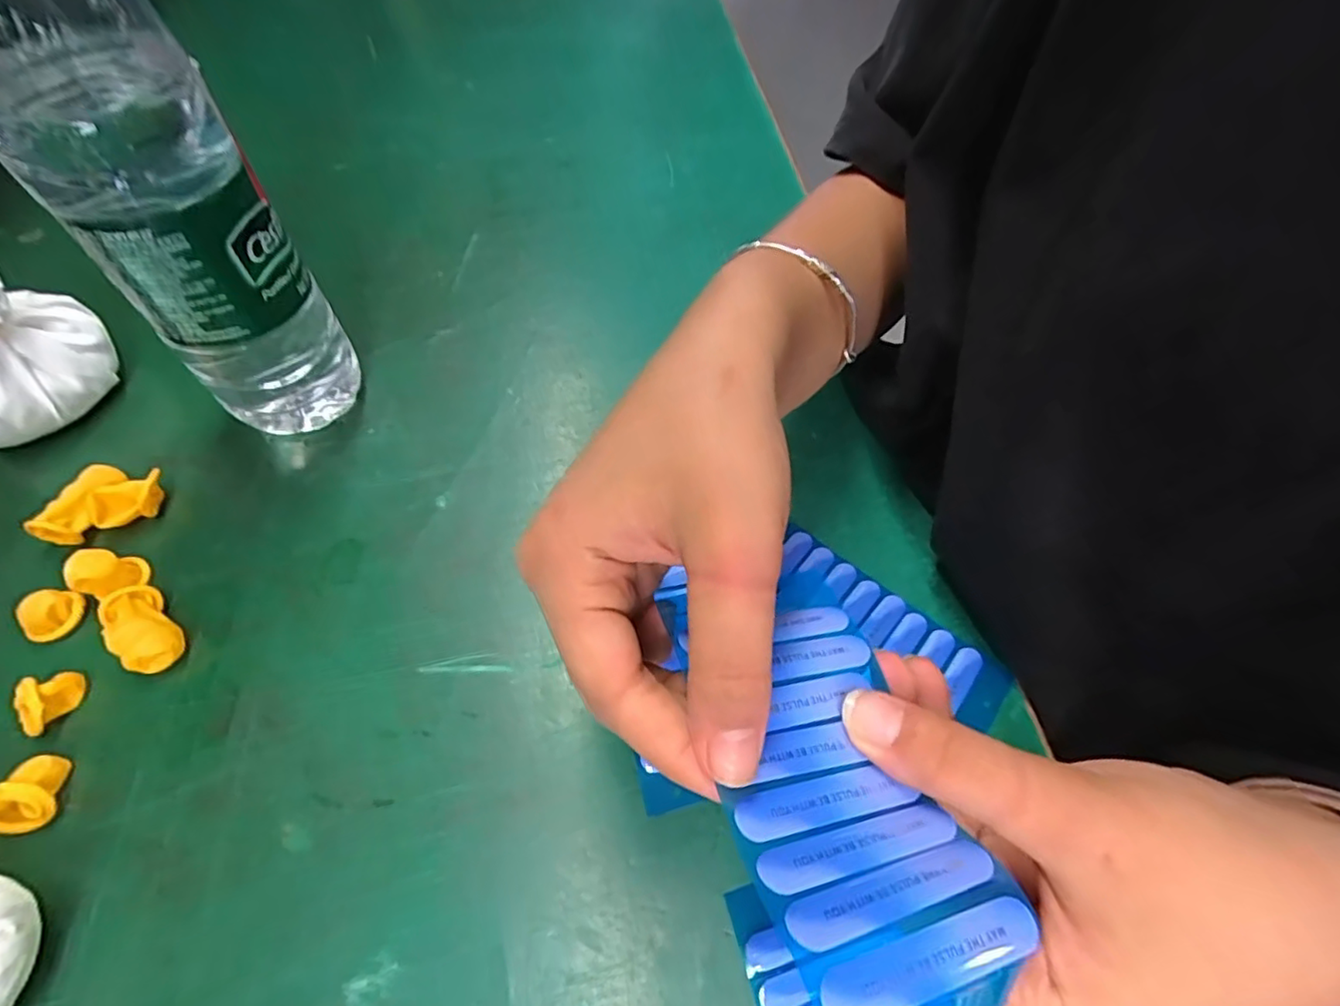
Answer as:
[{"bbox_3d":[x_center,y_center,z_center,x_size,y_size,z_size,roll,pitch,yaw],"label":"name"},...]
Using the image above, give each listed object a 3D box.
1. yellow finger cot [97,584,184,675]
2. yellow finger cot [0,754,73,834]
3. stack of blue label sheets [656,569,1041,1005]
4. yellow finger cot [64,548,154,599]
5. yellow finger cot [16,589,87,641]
[{"bbox_3d":[-0.209,0.051,0.238,0.020,0.017,0.036,-38,66,-22],"label":"yellow finger cot"},{"bbox_3d":[-0.223,0.100,0.207,0.018,0.015,0.024,4,58,1],"label":"yellow finger cot"},{"bbox_3d":[0.039,0.066,0.144,0.053,0.010,0.108,-4,42,-17],"label":"stack of blue label sheets"},{"bbox_3d":[-0.232,0.029,0.247,0.019,0.021,0.021,22,60,11],"label":"yellow finger cot"},{"bbox_3d":[-0.250,0.045,0.242,0.015,0.015,0.019,13,59,6],"label":"yellow finger cot"}]

